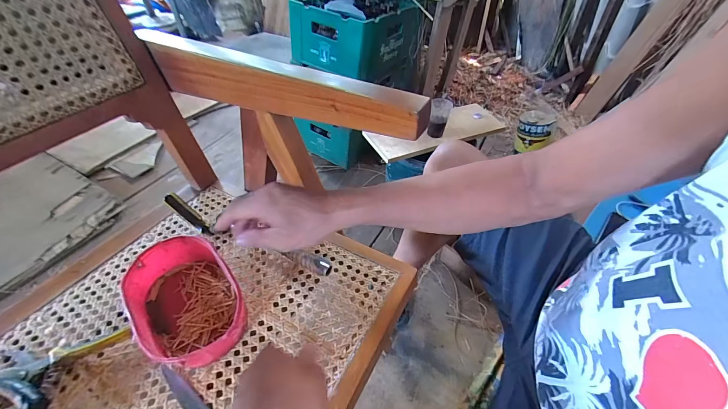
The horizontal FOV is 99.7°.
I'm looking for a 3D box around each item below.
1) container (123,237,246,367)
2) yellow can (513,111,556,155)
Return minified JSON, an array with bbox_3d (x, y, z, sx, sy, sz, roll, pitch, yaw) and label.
[{"bbox_3d":[-0.243,0.129,0.426,0.123,0.055,0.199,-31,52,-26],"label":"container"},{"bbox_3d":[0.804,-0.335,1.447,0.155,0.175,0.132,28,52,25],"label":"yellow can"}]

